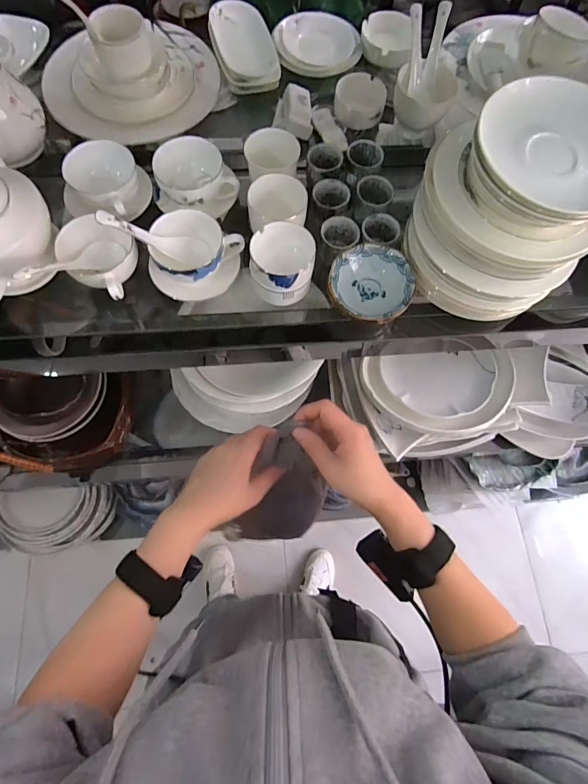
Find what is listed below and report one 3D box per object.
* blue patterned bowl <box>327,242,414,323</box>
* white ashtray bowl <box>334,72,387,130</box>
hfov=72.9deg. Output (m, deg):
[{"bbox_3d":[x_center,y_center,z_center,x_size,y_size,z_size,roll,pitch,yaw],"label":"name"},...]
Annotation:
[{"bbox_3d":[0.092,-0.128,0.483,0.097,0.033,0.095,1,71,-2],"label":"blue patterned bowl"},{"bbox_3d":[0.098,-0.438,0.597,0.073,0.028,0.080,1,71,-2],"label":"white ashtray bowl"}]

